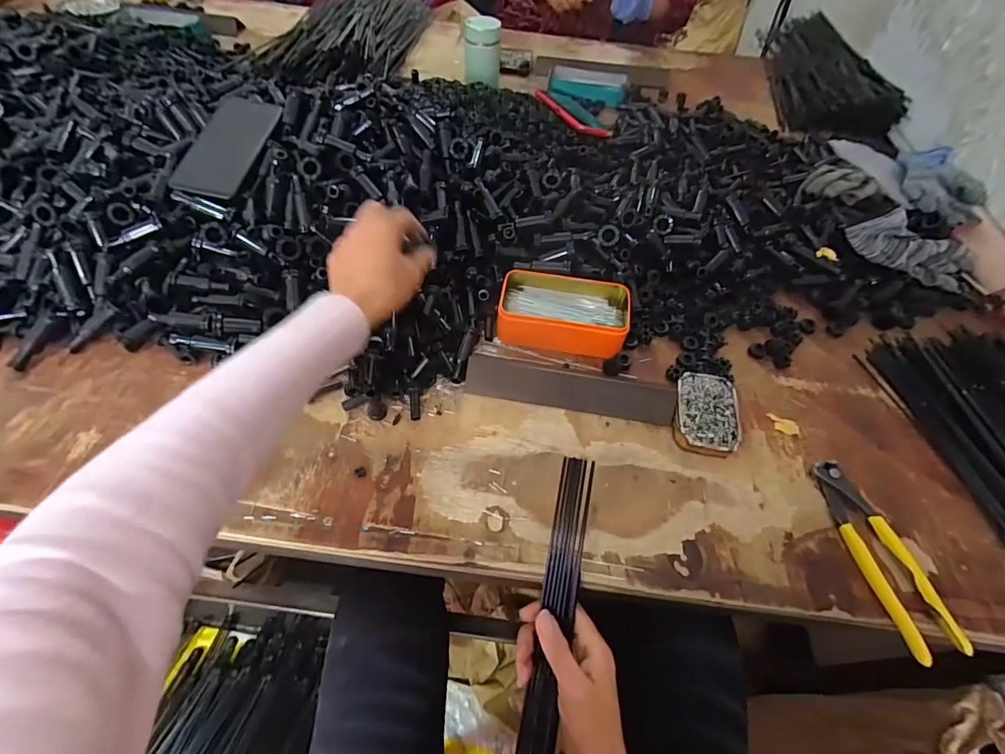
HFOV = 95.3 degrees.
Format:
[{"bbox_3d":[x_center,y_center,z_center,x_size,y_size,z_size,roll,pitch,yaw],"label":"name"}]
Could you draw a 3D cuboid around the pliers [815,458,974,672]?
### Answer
[{"bbox_3d":[0.336,0.155,0.409,0.044,0.022,0.166,-7,58,-8],"label":"pliers"}]

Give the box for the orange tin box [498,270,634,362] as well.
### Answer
[{"bbox_3d":[0.071,-0.078,0.531,0.144,0.041,0.088,9,57,2],"label":"orange tin box"}]

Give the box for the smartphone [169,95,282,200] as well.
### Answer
[{"bbox_3d":[-0.323,-0.275,0.543,0.078,0.006,0.163,11,65,-1],"label":"smartphone"}]

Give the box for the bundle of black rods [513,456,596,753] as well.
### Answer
[{"bbox_3d":[0.036,0.269,0.395,0.032,0.017,0.409,8,97,1],"label":"bundle of black rods"}]

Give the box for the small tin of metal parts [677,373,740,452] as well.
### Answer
[{"bbox_3d":[0.210,0.038,0.476,0.059,0.020,0.085,12,58,4],"label":"small tin of metal parts"}]

